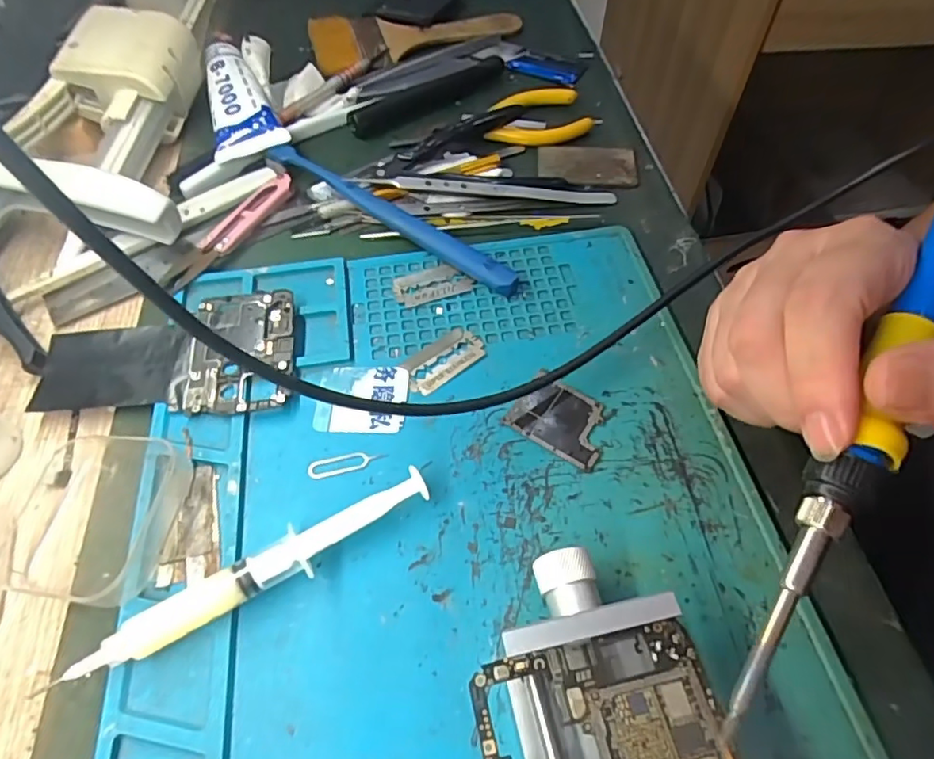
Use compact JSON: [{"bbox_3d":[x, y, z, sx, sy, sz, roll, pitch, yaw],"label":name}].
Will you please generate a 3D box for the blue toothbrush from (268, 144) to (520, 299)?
[{"bbox_3d":[-0.046,-0.092,0.321,0.177,0.014,0.012,33,62,20],"label":"blue toothbrush"}]

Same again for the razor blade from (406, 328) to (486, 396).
[{"bbox_3d":[-0.011,-0.009,0.272,0.041,0.004,0.021,-38,64,-22],"label":"razor blade"}]

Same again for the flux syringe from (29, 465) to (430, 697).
[{"bbox_3d":[-0.075,0.071,0.209,0.135,0.017,0.015,-26,60,-16],"label":"flux syringe"}]

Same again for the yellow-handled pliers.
[{"bbox_3d":[0.015,-0.165,0.374,0.131,0.011,0.049,-16,58,-10],"label":"yellow-handled pliers"}]

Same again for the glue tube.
[{"bbox_3d":[-0.147,-0.186,0.376,0.042,0.025,0.115,-15,57,-10],"label":"glue tube"}]

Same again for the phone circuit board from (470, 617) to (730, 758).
[{"bbox_3d":[0.039,0.100,0.164,0.068,0.004,0.047,-11,55,-6],"label":"phone circuit board"}]

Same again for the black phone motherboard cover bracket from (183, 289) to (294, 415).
[{"bbox_3d":[-0.106,-0.014,0.271,0.047,0.007,0.066,-5,56,-3],"label":"black phone motherboard cover bracket"}]

